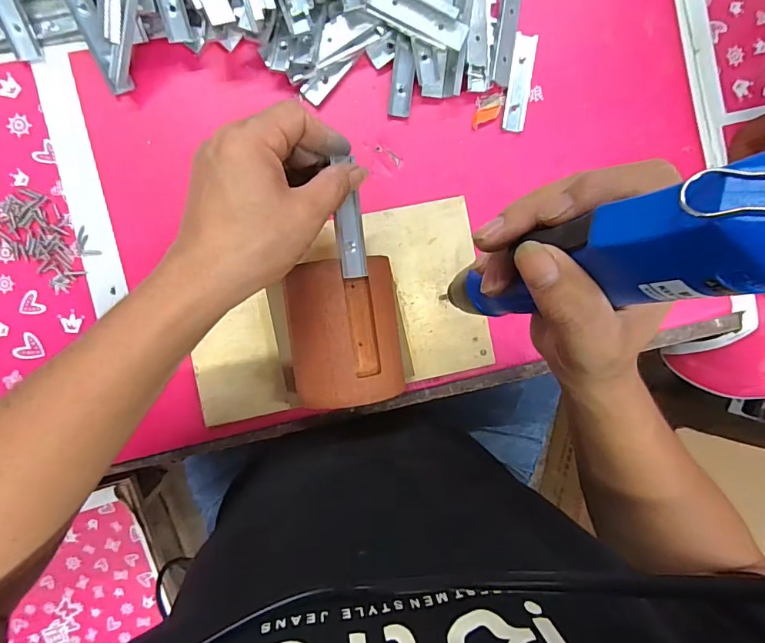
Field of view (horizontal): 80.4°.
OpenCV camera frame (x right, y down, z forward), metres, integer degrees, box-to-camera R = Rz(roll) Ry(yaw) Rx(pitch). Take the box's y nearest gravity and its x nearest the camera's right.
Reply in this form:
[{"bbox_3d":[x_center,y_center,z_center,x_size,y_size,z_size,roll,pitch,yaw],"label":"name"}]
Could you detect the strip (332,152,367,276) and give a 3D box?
[{"bbox_3d":[-0.021,-0.068,0.296,0.018,0.009,0.077,-4,92,-5],"label":"strip"}]

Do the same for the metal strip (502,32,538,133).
[{"bbox_3d":[0.116,-0.202,0.383,0.019,0.005,0.080,8,91,-6],"label":"metal strip"}]

